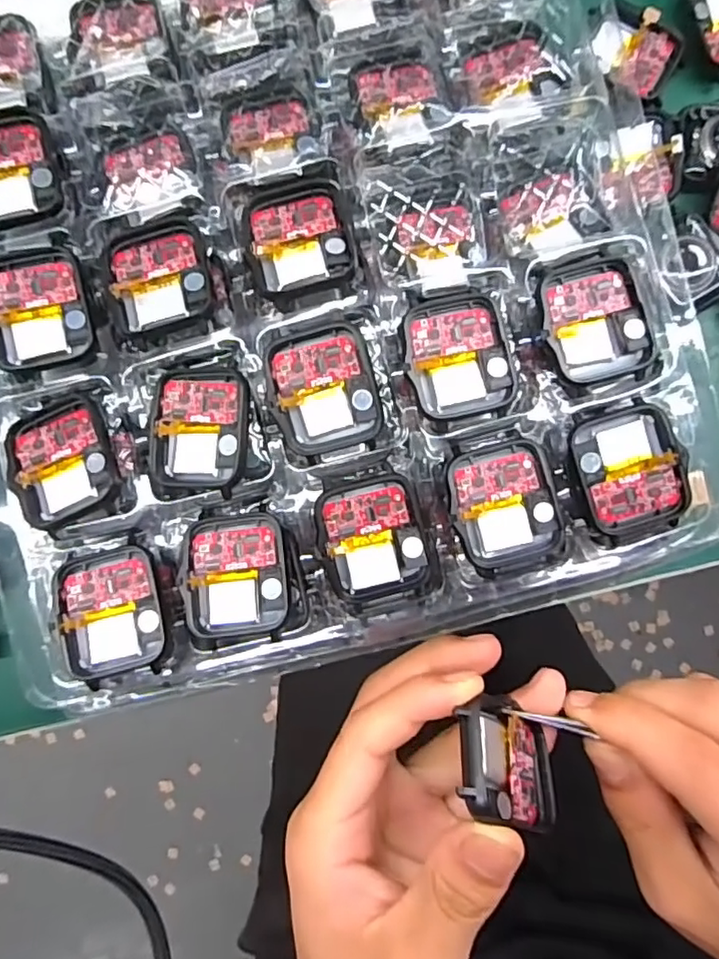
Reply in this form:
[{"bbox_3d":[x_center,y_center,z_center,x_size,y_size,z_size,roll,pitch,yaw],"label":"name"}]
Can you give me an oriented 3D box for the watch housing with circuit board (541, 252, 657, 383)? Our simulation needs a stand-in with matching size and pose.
[{"bbox_3d":[0.086,-0.059,0.218,0.037,0.008,0.043,-8,87,0],"label":"watch housing with circuit board"}]

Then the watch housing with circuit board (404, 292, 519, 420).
[{"bbox_3d":[0.037,-0.045,0.218,0.038,0.006,0.043,-10,87,0],"label":"watch housing with circuit board"}]

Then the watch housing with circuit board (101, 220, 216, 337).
[{"bbox_3d":[-0.073,-0.076,0.219,0.038,0.008,0.041,-15,87,0],"label":"watch housing with circuit board"}]

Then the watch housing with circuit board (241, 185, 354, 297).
[{"bbox_3d":[-0.023,-0.087,0.219,0.036,0.015,0.041,-11,87,0],"label":"watch housing with circuit board"}]

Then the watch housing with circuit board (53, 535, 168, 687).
[{"bbox_3d":[-0.089,0.047,0.212,0.037,0.007,0.045,-16,87,-1],"label":"watch housing with circuit board"}]

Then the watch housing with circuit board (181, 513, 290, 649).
[{"bbox_3d":[-0.045,0.036,0.216,0.036,0.007,0.045,-6,87,0],"label":"watch housing with circuit board"}]

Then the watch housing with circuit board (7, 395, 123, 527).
[{"bbox_3d":[-0.107,-0.008,0.214,0.037,0.010,0.040,-26,87,-1],"label":"watch housing with circuit board"}]

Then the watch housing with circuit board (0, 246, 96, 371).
[{"bbox_3d":[-0.119,-0.064,0.219,0.037,0.007,0.043,-11,87,0],"label":"watch housing with circuit board"}]

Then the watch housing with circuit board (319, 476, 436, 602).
[{"bbox_3d":[0.005,0.022,0.214,0.036,0.009,0.044,-16,87,-1],"label":"watch housing with circuit board"}]

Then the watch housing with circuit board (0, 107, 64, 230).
[{"bbox_3d":[-0.133,-0.118,0.222,0.036,0.007,0.049,-15,87,0],"label":"watch housing with circuit board"}]

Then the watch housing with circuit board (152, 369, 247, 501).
[{"bbox_3d":[-0.058,-0.018,0.215,0.037,0.012,0.047,1,87,0],"label":"watch housing with circuit board"}]

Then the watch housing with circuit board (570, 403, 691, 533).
[{"bbox_3d":[0.098,-0.004,0.216,0.036,0.007,0.044,-13,87,0],"label":"watch housing with circuit board"}]

